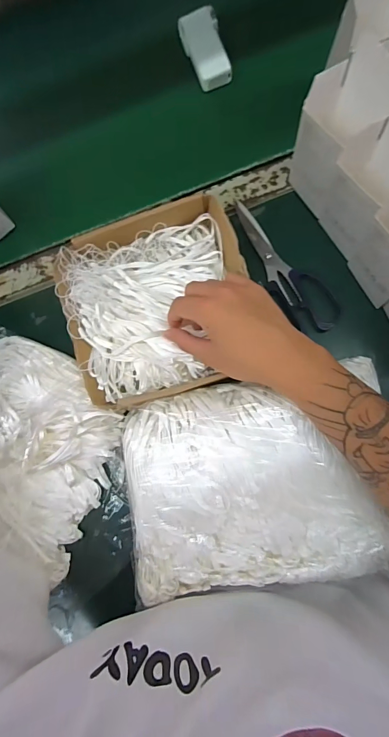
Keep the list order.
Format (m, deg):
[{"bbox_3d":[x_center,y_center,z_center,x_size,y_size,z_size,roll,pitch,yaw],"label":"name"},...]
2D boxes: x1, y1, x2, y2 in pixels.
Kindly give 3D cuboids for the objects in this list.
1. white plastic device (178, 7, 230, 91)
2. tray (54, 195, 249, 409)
[{"bbox_3d":[0.015,-0.407,0.468,0.047,0.016,0.089,-22,97,2],"label":"white plastic device"},{"bbox_3d":[-0.040,-0.069,0.403,0.197,0.041,0.196,-19,81,2],"label":"tray"}]

